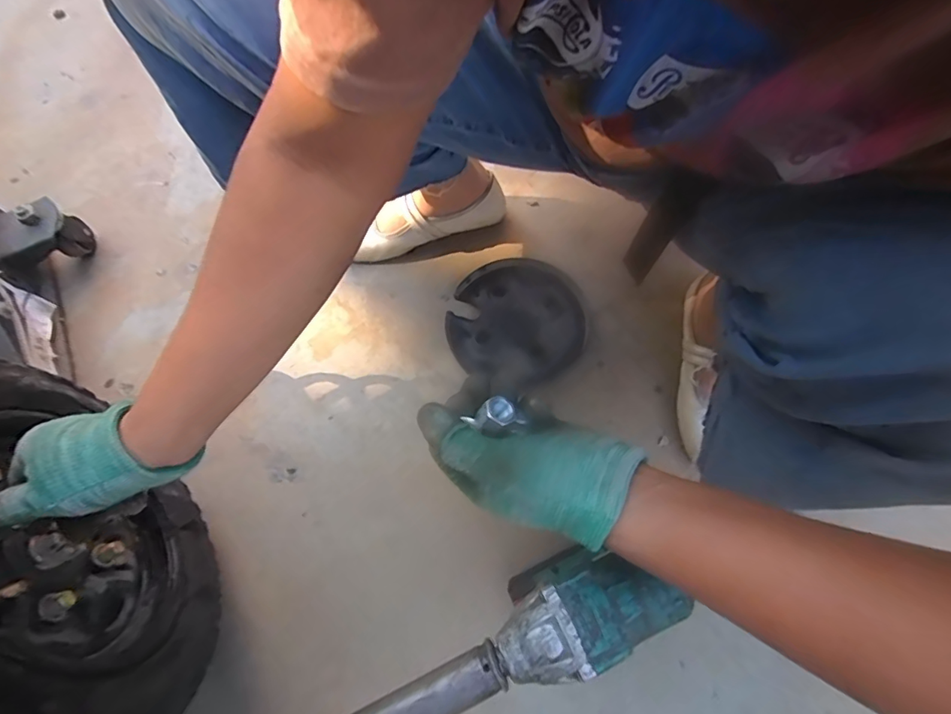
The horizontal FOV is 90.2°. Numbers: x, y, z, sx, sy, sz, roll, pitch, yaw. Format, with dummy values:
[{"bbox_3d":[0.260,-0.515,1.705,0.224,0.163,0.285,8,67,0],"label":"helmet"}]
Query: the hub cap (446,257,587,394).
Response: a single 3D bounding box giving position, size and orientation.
[{"bbox_3d":[0.057,-0.048,0.627,0.170,0.025,0.173,-1,67,2],"label":"hub cap"}]

